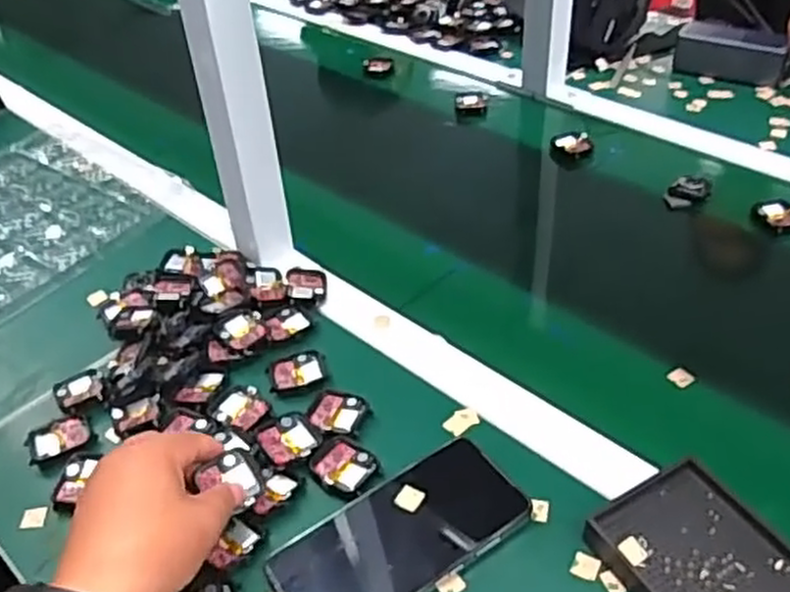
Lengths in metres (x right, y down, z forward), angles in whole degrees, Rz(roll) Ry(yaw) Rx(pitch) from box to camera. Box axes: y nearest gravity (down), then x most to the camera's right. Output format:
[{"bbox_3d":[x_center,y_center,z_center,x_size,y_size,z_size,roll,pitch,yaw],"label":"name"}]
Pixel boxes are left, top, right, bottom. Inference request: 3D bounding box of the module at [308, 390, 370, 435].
[{"bbox_3d":[-0.043,0.088,0.572,0.041,0.006,0.037,12,43,16],"label":"module"}]

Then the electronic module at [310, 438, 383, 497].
[{"bbox_3d":[-0.035,0.117,0.533,0.047,0.004,0.041,24,48,28],"label":"electronic module"}]

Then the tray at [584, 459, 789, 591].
[{"bbox_3d":[0.188,0.167,0.451,0.096,0.022,0.137,-23,45,-21],"label":"tray"}]

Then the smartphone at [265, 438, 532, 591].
[{"bbox_3d":[0.001,0.153,0.491,0.158,0.014,0.078,-26,46,-24],"label":"smartphone"}]

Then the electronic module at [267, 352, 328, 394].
[{"bbox_3d":[-0.077,0.059,0.607,0.046,0.004,0.036,-16,43,-14],"label":"electronic module"}]

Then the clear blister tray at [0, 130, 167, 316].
[{"bbox_3d":[-0.419,-0.083,0.807,0.288,0.016,0.257,26,49,29],"label":"clear blister tray"}]

